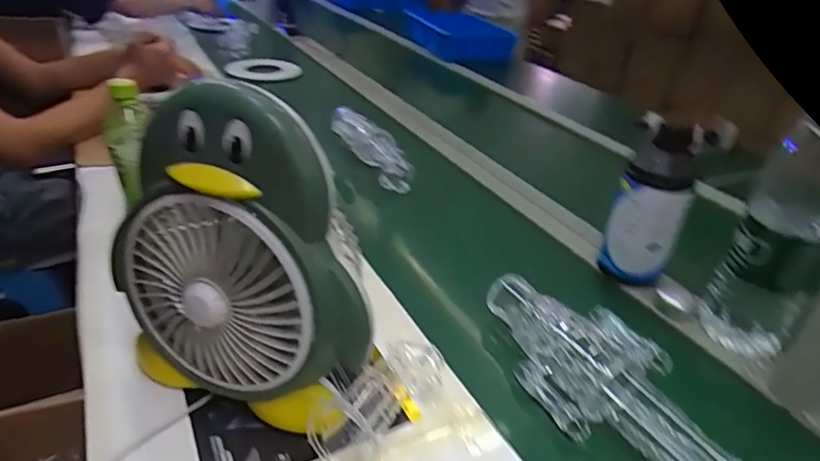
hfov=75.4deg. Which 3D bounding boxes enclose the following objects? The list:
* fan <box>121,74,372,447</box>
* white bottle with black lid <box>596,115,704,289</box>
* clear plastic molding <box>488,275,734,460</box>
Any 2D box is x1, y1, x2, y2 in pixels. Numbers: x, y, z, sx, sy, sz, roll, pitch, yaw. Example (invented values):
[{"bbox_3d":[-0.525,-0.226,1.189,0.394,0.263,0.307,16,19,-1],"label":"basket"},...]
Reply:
[{"bbox_3d":[-0.150,0.029,0.462,0.238,0.283,0.091,16,33,17],"label":"fan"},{"bbox_3d":[0.319,-0.032,0.708,0.086,0.214,0.070,19,34,22],"label":"white bottle with black lid"},{"bbox_3d":[0.190,0.147,0.538,0.110,0.063,0.287,-18,38,-32],"label":"clear plastic molding"}]

